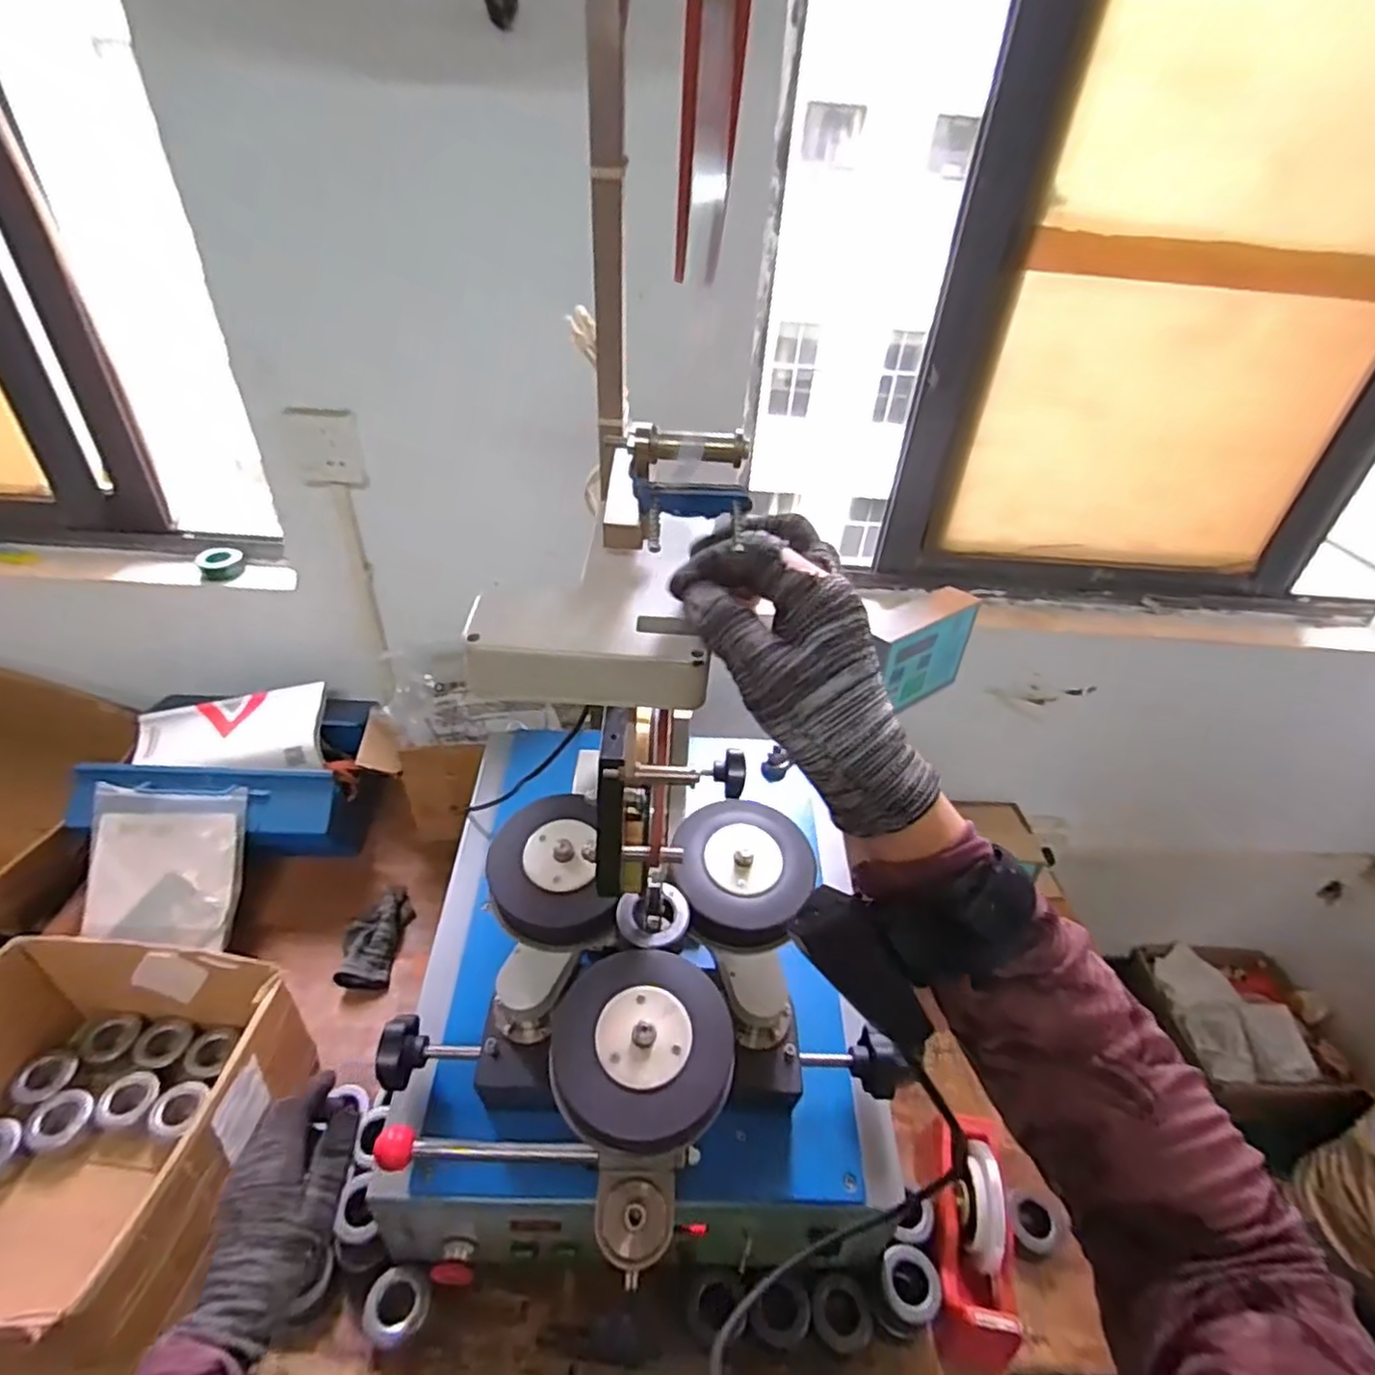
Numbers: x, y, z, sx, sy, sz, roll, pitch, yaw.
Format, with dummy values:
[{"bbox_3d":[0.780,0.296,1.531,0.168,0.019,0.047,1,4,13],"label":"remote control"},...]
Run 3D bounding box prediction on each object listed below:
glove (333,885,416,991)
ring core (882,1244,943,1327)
[{"bbox_3d":[-0.455,0.354,1.013,0.078,0.038,0.164,4,37,-1],"label":"glove"},{"bbox_3d":[0.222,0.590,0.689,0.056,0.020,0.058,3,37,-2],"label":"ring core"}]

